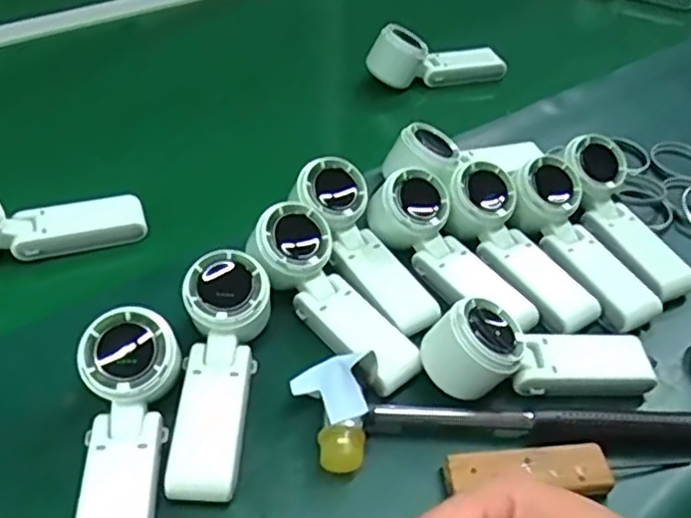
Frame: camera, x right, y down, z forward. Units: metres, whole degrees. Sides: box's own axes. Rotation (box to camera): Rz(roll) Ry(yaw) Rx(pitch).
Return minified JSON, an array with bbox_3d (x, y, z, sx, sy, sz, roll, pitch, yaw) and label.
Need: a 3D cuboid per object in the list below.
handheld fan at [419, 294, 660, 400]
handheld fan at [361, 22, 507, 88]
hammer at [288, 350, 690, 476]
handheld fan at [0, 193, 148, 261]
[{"bbox_3d":[0.138,0.069,0.470,0.166,0.053,0.054,8,43,-16],"label":"handheld fan"},{"bbox_3d":[0.106,-0.227,0.759,0.155,0.052,0.051,3,44,-2],"label":"handheld fan"},{"bbox_3d":[0.110,0.100,0.450,0.281,0.033,0.071,-1,45,-6],"label":"hammer"},{"bbox_3d":[-0.251,-0.032,0.533,0.164,0.058,0.053,-13,47,-17],"label":"handheld fan"}]

